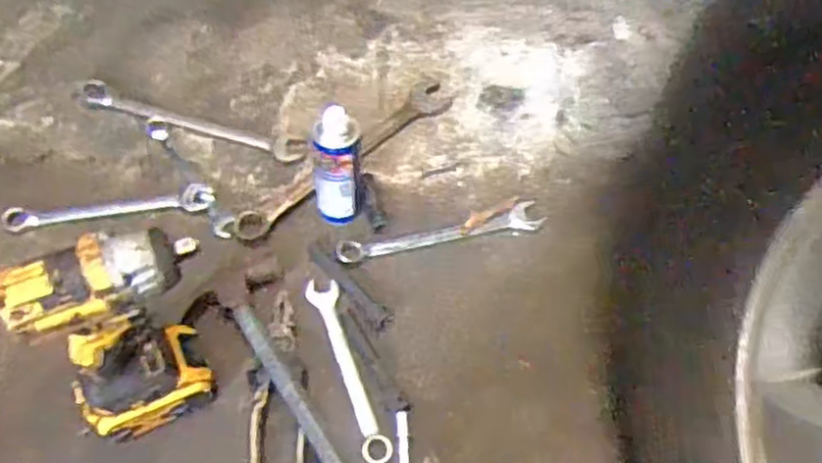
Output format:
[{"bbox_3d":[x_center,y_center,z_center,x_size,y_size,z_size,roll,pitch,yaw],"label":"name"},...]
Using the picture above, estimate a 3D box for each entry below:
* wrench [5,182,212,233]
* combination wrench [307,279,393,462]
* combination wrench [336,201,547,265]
[{"bbox_3d":[-0.344,-0.028,0.835,0.221,0.021,0.039,-9,54,-10],"label":"wrench"},{"bbox_3d":[-0.065,0.137,0.741,0.032,0.008,0.216,-14,55,-14],"label":"combination wrench"},{"bbox_3d":[0.036,0.004,0.842,0.242,0.009,0.038,-12,55,-13],"label":"combination wrench"}]

